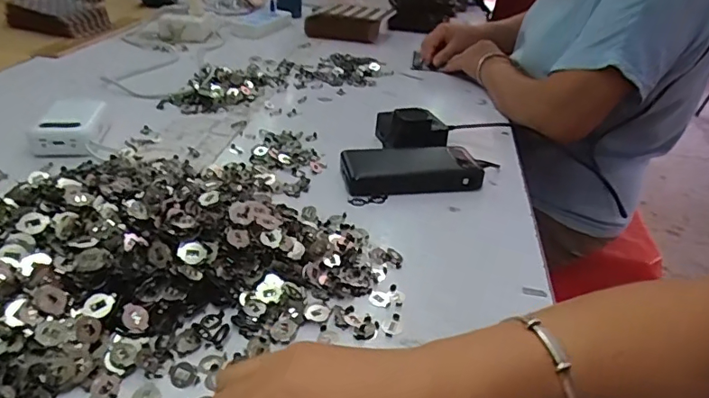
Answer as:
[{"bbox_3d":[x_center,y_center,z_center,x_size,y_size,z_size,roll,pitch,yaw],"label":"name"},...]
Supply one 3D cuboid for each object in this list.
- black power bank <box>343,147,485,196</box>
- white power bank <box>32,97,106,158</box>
[{"bbox_3d":[0.063,-0.035,0.587,0.152,0.028,0.072,-3,32,-11],"label":"black power bank"},{"bbox_3d":[-0.346,-0.087,0.617,0.061,0.032,0.113,-3,32,-13],"label":"white power bank"}]

